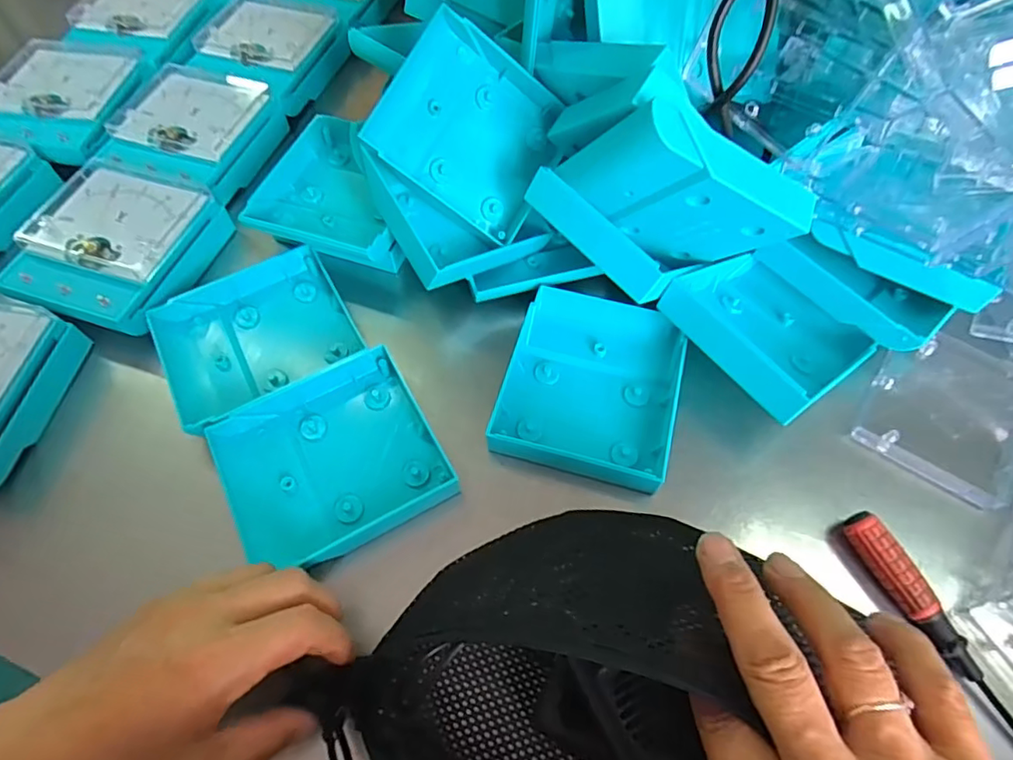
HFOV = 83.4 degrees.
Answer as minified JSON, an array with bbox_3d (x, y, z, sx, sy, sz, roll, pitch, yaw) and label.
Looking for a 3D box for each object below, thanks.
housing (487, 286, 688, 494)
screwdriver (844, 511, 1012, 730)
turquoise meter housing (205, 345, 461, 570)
[{"bbox_3d":[0.054,0.002,0.356,0.105,0.023,0.114,12,62,8],"label":"housing"},{"bbox_3d":[0.217,0.124,0.285,0.018,0.017,0.123,-25,64,-12],"label":"screwdriver"},{"bbox_3d":[-0.101,0.044,0.330,0.113,0.022,0.109,-27,64,-13],"label":"turquoise meter housing"}]

